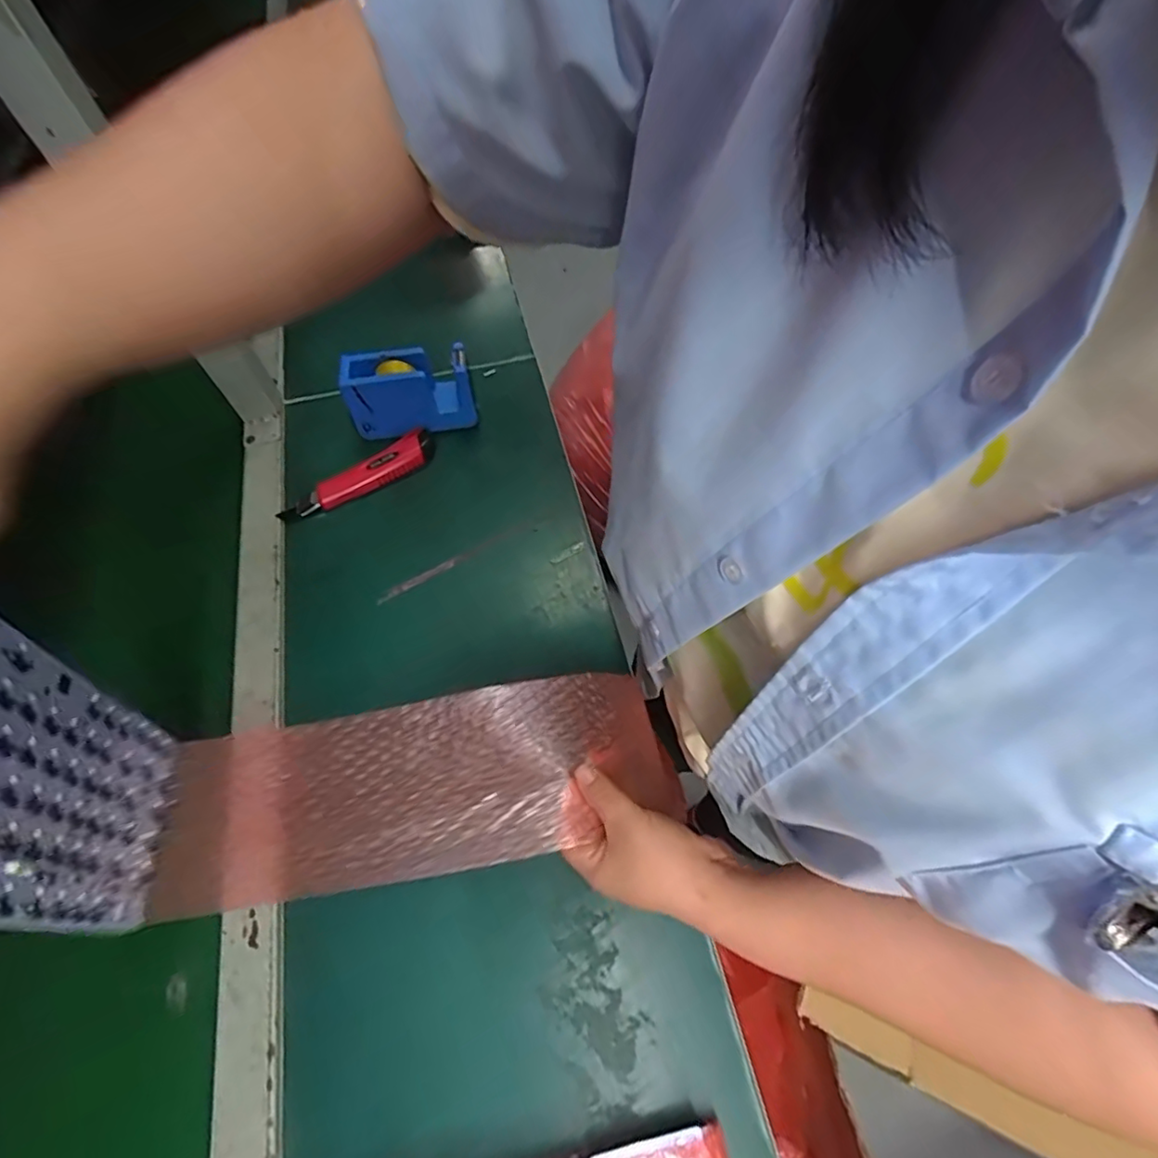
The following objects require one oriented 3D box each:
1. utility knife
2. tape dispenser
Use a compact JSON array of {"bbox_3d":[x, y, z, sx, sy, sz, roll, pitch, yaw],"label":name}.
[{"bbox_3d":[-0.231,-0.105,0.613,0.169,0.034,0.031,-31,65,-15],"label":"utility knife"},{"bbox_3d":[-0.181,-0.202,0.627,0.129,0.074,0.054,-14,62,-6],"label":"tape dispenser"}]

